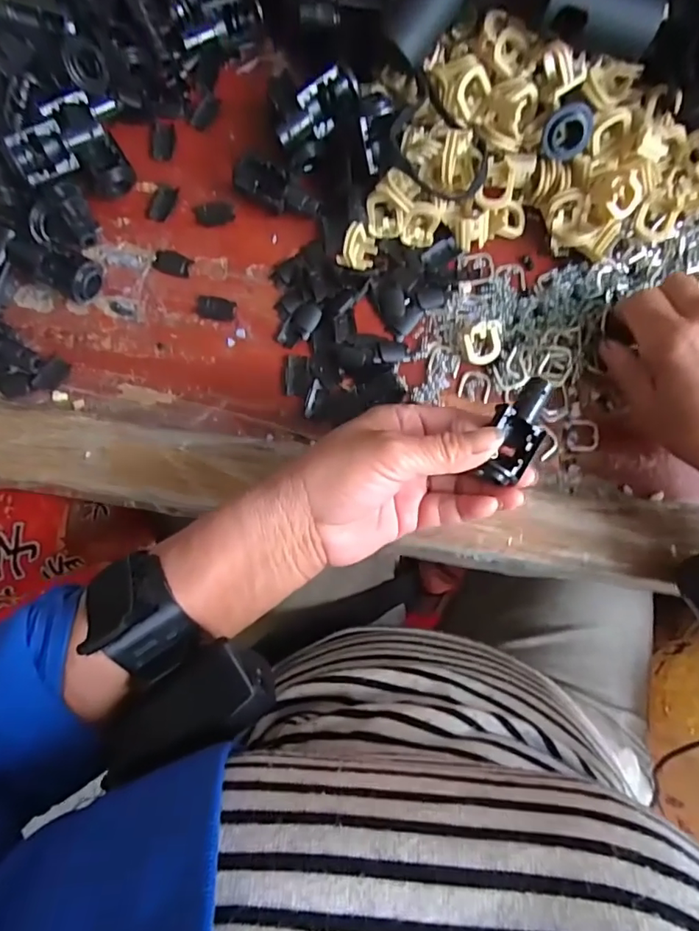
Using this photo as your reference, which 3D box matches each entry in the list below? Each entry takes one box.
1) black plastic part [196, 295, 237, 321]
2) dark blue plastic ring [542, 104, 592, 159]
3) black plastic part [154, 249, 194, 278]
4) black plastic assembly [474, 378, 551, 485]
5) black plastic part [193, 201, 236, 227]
[{"bbox_3d":[-0.082,-0.097,0.329,0.024,0.004,0.014,13,87,2],"label":"black plastic part"},{"bbox_3d":[0.119,-0.183,0.293,0.027,0.014,0.026,-4,125,7],"label":"dark blue plastic ring"},{"bbox_3d":[-0.111,-0.127,0.333,0.025,0.004,0.015,16,87,2],"label":"black plastic part"},{"bbox_3d":[0.080,-0.017,0.256,0.023,0.019,0.052,20,90,1],"label":"black plastic assembly"},{"bbox_3d":[-0.086,-0.159,0.335,0.025,0.004,0.015,-7,87,1],"label":"black plastic part"}]

